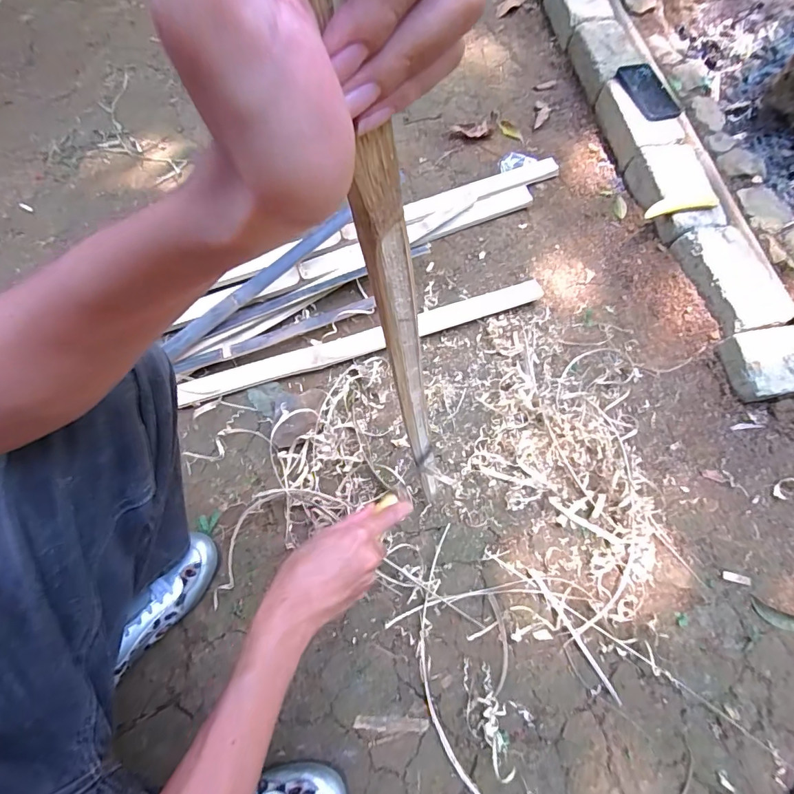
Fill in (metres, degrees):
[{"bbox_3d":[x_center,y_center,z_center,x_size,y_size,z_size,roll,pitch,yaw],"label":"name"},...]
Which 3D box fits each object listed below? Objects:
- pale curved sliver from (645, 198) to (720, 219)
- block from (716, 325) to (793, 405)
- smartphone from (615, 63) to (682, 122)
[{"bbox_3d":[0.526,-0.352,0.822,0.138,0.012,0.024,-9,69,-6],"label":"pale curved sliver"},{"bbox_3d":[0.648,-0.057,0.729,0.225,0.050,0.108,-9,66,-6],"label":"block"},{"bbox_3d":[0.538,-0.650,0.956,0.095,0.011,0.172,-14,70,-12],"label":"smartphone"}]

